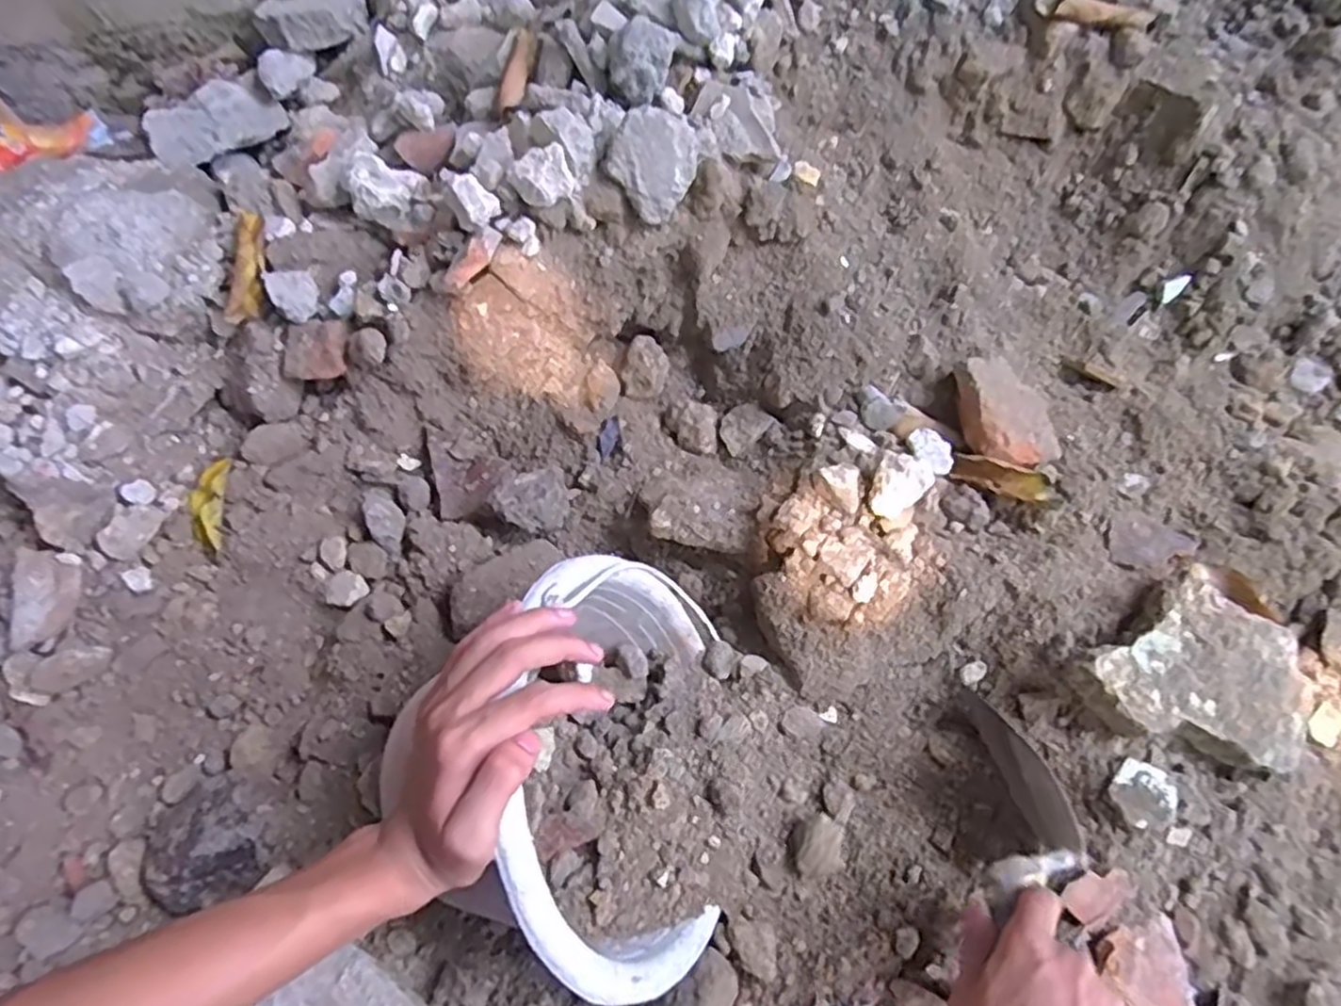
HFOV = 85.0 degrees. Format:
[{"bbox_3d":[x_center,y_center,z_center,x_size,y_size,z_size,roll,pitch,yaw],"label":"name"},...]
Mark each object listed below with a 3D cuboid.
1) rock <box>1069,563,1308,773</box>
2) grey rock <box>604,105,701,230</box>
[{"bbox_3d":[0.395,0.129,0.531,0.177,0.042,0.143,-32,70,-17],"label":"rock"},{"bbox_3d":[-0.017,-0.272,0.582,0.067,0.073,0.040,26,28,-22],"label":"grey rock"}]

